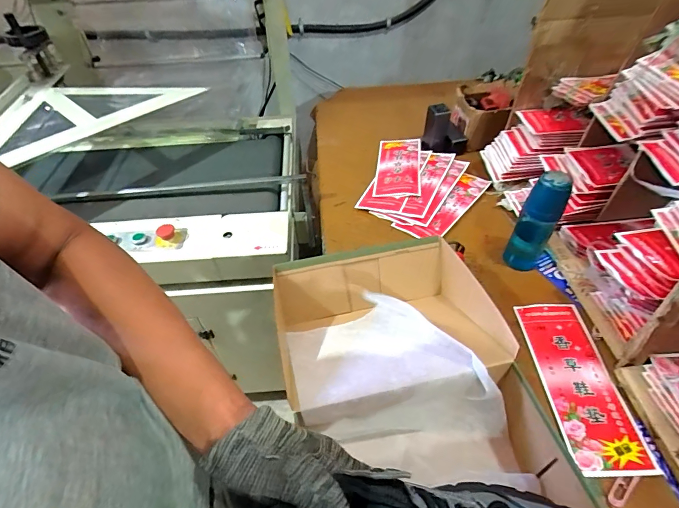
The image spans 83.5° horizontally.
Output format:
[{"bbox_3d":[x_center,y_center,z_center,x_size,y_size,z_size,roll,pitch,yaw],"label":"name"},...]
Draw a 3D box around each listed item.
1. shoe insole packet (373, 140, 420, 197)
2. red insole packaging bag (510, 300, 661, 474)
[{"bbox_3d":[0.162,-0.245,1.055,0.120,0.022,0.301,-1,41,13],"label":"shoe insole packet"},{"bbox_3d":[0.405,0.210,0.647,0.119,0.007,0.291,-3,48,-1],"label":"red insole packaging bag"}]

